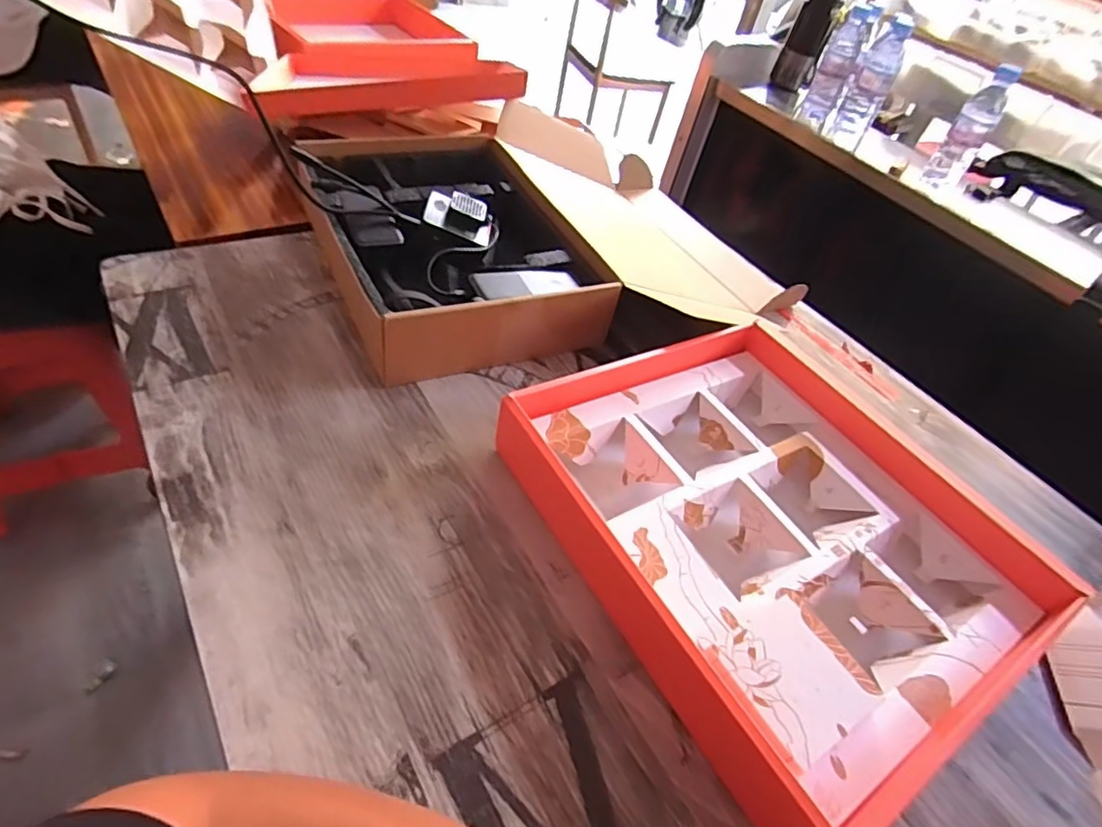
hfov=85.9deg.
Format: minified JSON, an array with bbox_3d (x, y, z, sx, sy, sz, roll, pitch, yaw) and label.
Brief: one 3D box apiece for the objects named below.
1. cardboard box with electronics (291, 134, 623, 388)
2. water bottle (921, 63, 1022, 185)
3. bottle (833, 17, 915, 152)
[{"bbox_3d":[-0.123,-0.205,0.700,0.260,0.081,0.365,-14,52,-25],"label":"cardboard box with electronics"},{"bbox_3d":[0.663,-0.452,0.939,0.053,0.174,0.069,5,48,-2],"label":"water bottle"},{"bbox_3d":[0.579,-0.592,1.076,0.065,0.198,0.053,24,47,10],"label":"bottle"}]

